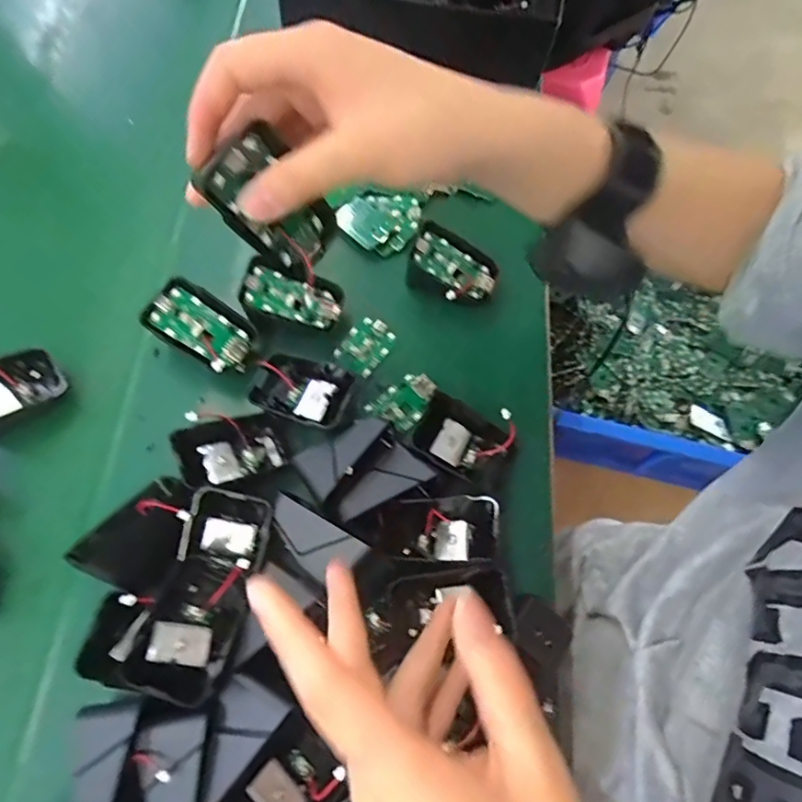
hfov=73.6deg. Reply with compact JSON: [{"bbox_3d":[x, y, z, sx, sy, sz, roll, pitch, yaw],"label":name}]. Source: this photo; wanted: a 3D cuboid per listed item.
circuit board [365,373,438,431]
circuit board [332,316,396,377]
[{"bbox_3d":[0.004,0.000,0.382,0.046,0.004,0.031,-41,74,-16],"label":"circuit board"},{"bbox_3d":[-0.026,-0.041,0.396,0.033,0.004,0.044,33,70,11],"label":"circuit board"}]

